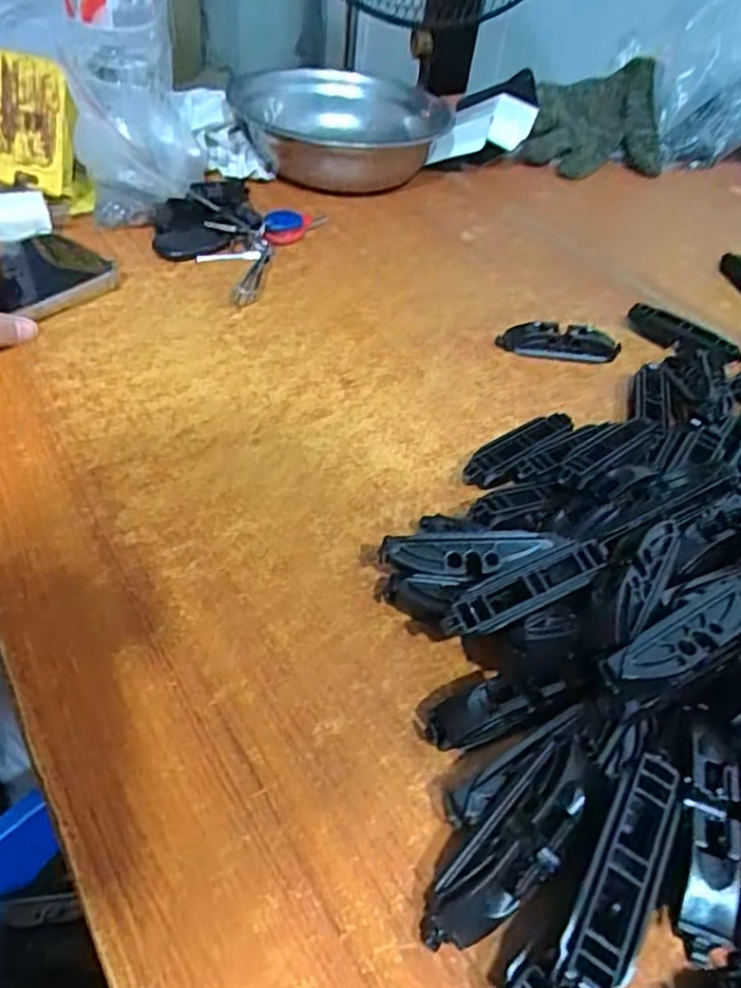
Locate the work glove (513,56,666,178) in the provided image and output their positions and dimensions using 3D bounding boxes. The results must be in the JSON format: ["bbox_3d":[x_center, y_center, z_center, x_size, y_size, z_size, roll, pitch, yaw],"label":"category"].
[{"bbox_3d":[0.220,-0.385,0.697,0.145,0.030,0.123,-5,76,-3],"label":"work glove"}]

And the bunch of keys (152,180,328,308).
[{"bbox_3d":[-0.114,-0.199,0.513,0.110,0.022,0.147,16,46,8],"label":"bunch of keys"}]

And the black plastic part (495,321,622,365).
[{"bbox_3d":[0.127,-0.101,0.452,0.081,0.020,0.018,6,46,-1],"label":"black plastic part"}]

